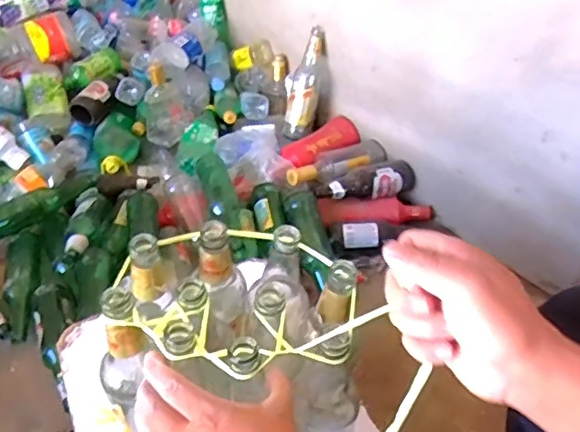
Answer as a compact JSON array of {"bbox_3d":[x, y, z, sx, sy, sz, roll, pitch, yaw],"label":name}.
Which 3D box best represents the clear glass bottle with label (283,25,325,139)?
[{"bbox_3d":[0.036,-0.311,1.345,0.085,0.256,0.066,19,16,19],"label":"clear glass bottle with label"}]

